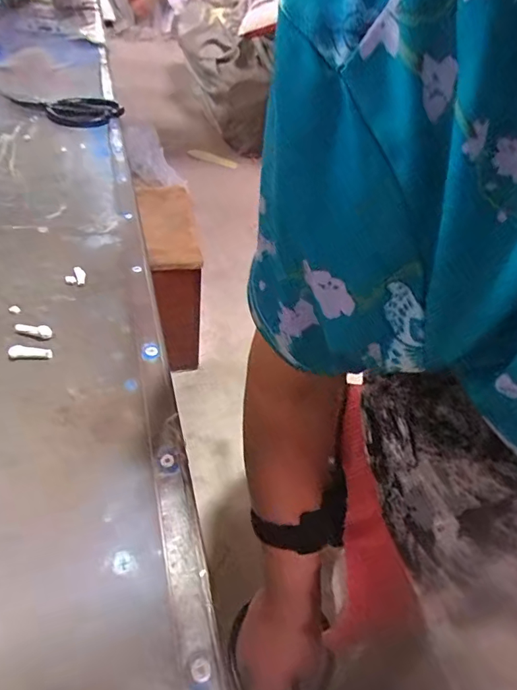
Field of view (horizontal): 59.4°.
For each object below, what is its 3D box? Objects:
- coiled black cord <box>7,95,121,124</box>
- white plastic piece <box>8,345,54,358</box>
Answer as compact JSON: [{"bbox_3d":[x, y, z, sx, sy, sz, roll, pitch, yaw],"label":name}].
[{"bbox_3d":[-0.263,-0.356,0.689,0.110,0.012,0.112,-17,46,-36],"label":"coiled black cord"},{"bbox_3d":[-0.146,0.005,0.290,0.026,0.007,0.006,8,36,-9],"label":"white plastic piece"}]

